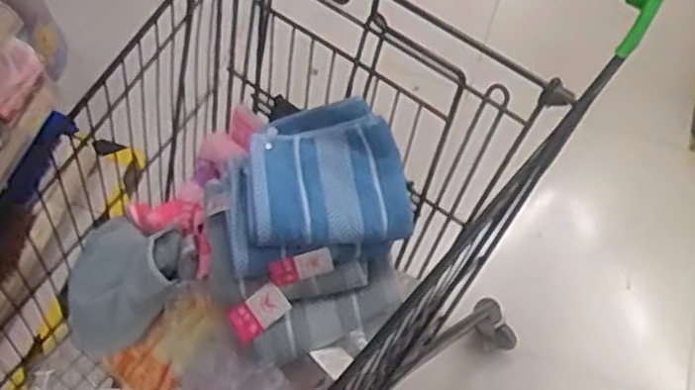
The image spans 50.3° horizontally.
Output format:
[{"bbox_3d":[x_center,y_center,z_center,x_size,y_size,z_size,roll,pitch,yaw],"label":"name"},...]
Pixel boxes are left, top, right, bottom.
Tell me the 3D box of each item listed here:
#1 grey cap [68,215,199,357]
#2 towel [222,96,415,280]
[{"bbox_3d":[-0.287,0.112,0.952,0.132,0.068,0.178,41,101,21],"label":"grey cap"},{"bbox_3d":[-0.043,-0.020,0.872,0.211,0.076,0.191,-8,63,-4],"label":"towel"}]

